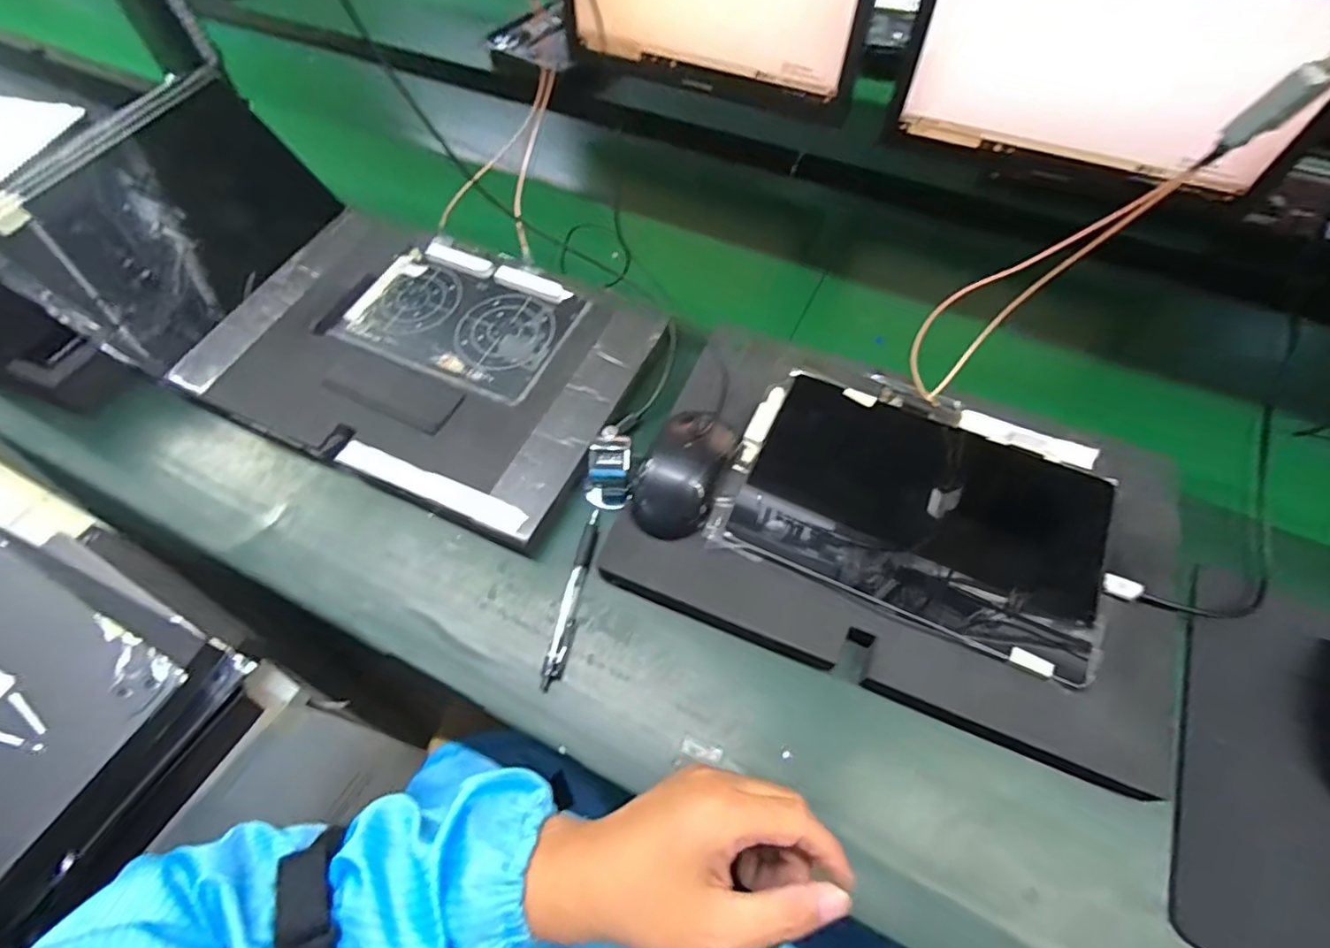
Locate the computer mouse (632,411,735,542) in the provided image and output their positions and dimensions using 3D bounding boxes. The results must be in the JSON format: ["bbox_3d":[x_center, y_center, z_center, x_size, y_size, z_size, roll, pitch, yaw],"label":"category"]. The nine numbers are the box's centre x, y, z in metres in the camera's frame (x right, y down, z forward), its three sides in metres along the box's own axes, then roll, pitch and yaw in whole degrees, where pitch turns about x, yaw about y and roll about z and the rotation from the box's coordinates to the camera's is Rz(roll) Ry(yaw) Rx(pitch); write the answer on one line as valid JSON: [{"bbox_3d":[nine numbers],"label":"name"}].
[{"bbox_3d":[0.015,-0.001,0.462,0.056,0.032,0.100,22,61,13],"label":"computer mouse"}]

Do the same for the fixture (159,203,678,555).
[{"bbox_3d":[-0.221,-0.114,0.557,0.382,0.038,0.260,22,63,13],"label":"fixture"}]

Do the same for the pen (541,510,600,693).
[{"bbox_3d":[-0.069,0.092,0.452,0.013,0.008,0.138,9,59,6],"label":"pen"}]

